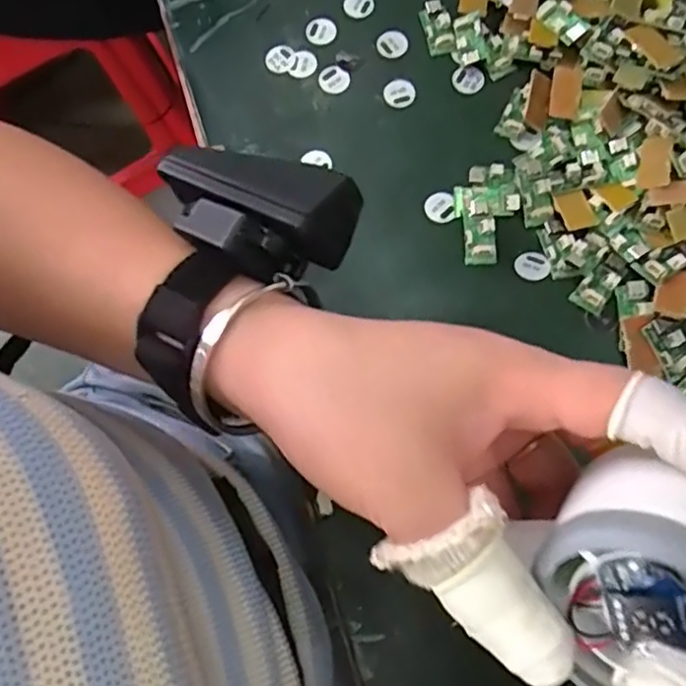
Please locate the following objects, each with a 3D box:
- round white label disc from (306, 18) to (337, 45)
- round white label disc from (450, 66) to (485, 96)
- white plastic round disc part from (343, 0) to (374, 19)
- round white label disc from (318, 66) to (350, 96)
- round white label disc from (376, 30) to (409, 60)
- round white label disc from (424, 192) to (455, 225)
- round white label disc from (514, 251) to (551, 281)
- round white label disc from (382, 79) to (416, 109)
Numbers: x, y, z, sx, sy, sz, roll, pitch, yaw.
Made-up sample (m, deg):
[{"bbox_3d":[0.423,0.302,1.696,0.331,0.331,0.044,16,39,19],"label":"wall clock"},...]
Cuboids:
[{"bbox_3d":[-0.013,-0.179,0.370,0.016,0.004,0.015,-1,74,2],"label":"round white label disc"},{"bbox_3d":[0.070,-0.147,0.362,0.018,0.004,0.017,-1,75,4],"label":"round white label disc"},{"bbox_3d":[0.009,-0.197,0.377,0.018,0.004,0.017,-1,74,2],"label":"white plastic round disc part"},{"bbox_3d":[-0.005,-0.149,0.365,0.017,0.004,0.017,-1,75,4],"label":"round white label disc"},{"bbox_3d":[0.028,-0.171,0.367,0.019,0.004,0.016,-36,76,-5],"label":"round white label disc"},{"bbox_3d":[0.051,-0.071,0.339,0.016,0.004,0.016,-1,75,4],"label":"round white label disc"},{"bbox_3d":[0.095,-0.039,0.321,0.017,0.004,0.016,-1,75,4],"label":"round white label disc"},{"bbox_3d":[0.032,-0.140,0.361,0.017,0.004,0.017,-1,75,4],"label":"round white label disc"}]

